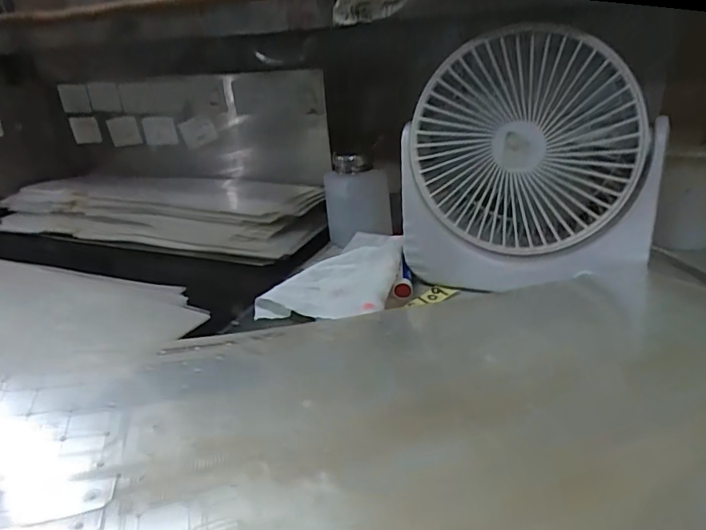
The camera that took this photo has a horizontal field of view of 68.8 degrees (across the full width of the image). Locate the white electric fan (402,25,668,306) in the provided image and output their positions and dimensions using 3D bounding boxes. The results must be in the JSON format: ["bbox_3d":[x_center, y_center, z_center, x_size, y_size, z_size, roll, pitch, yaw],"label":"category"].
[{"bbox_3d":[0.130,-0.074,0.408,0.197,0.186,0.058,12,30,30],"label":"white electric fan"}]

